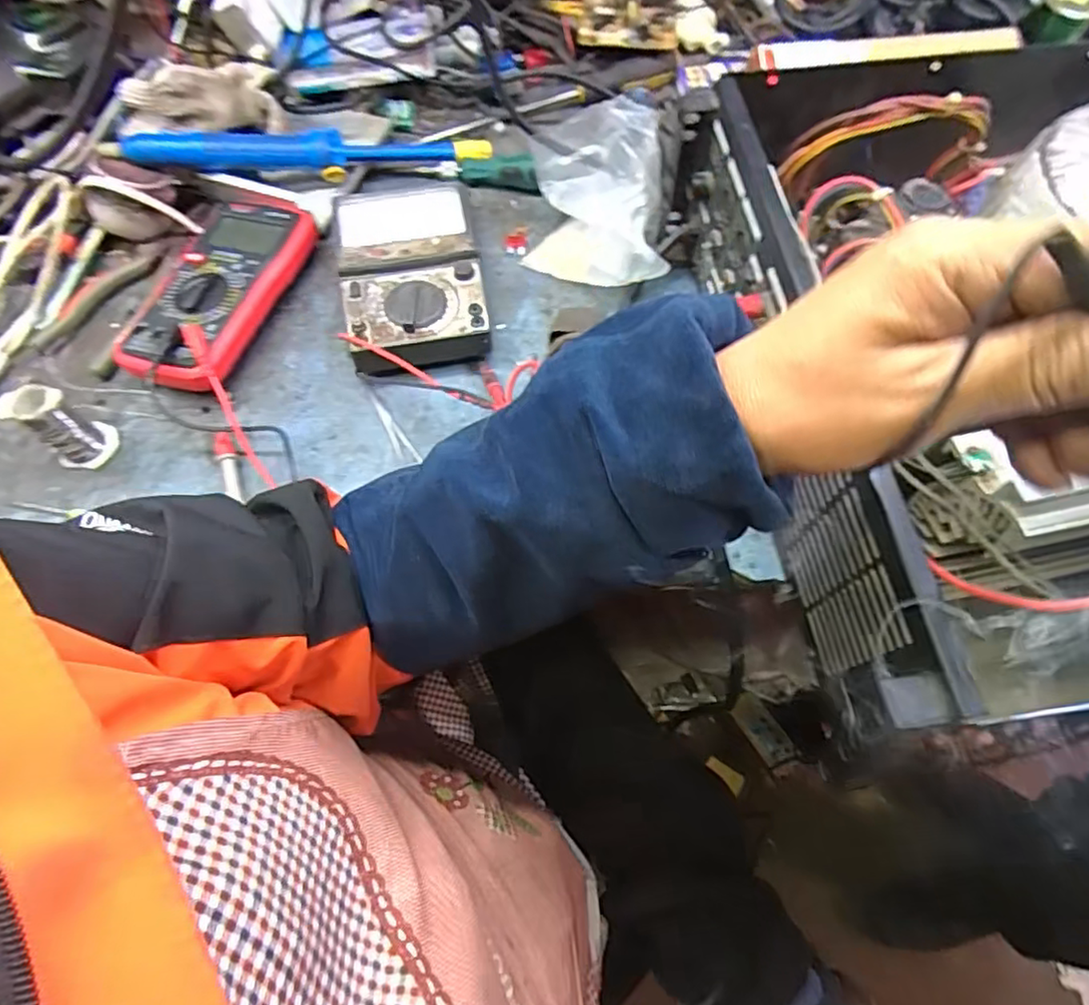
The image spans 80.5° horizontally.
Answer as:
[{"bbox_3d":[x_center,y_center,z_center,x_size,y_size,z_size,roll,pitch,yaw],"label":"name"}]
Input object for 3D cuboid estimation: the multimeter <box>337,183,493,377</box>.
[{"bbox_3d":[-0.106,-0.179,0.520,0.107,0.041,0.183,-11,63,-5],"label":"multimeter"}]

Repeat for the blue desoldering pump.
[{"bbox_3d":[-0.203,-0.311,0.573,0.312,0.032,0.028,-10,62,-20],"label":"blue desoldering pump"}]

